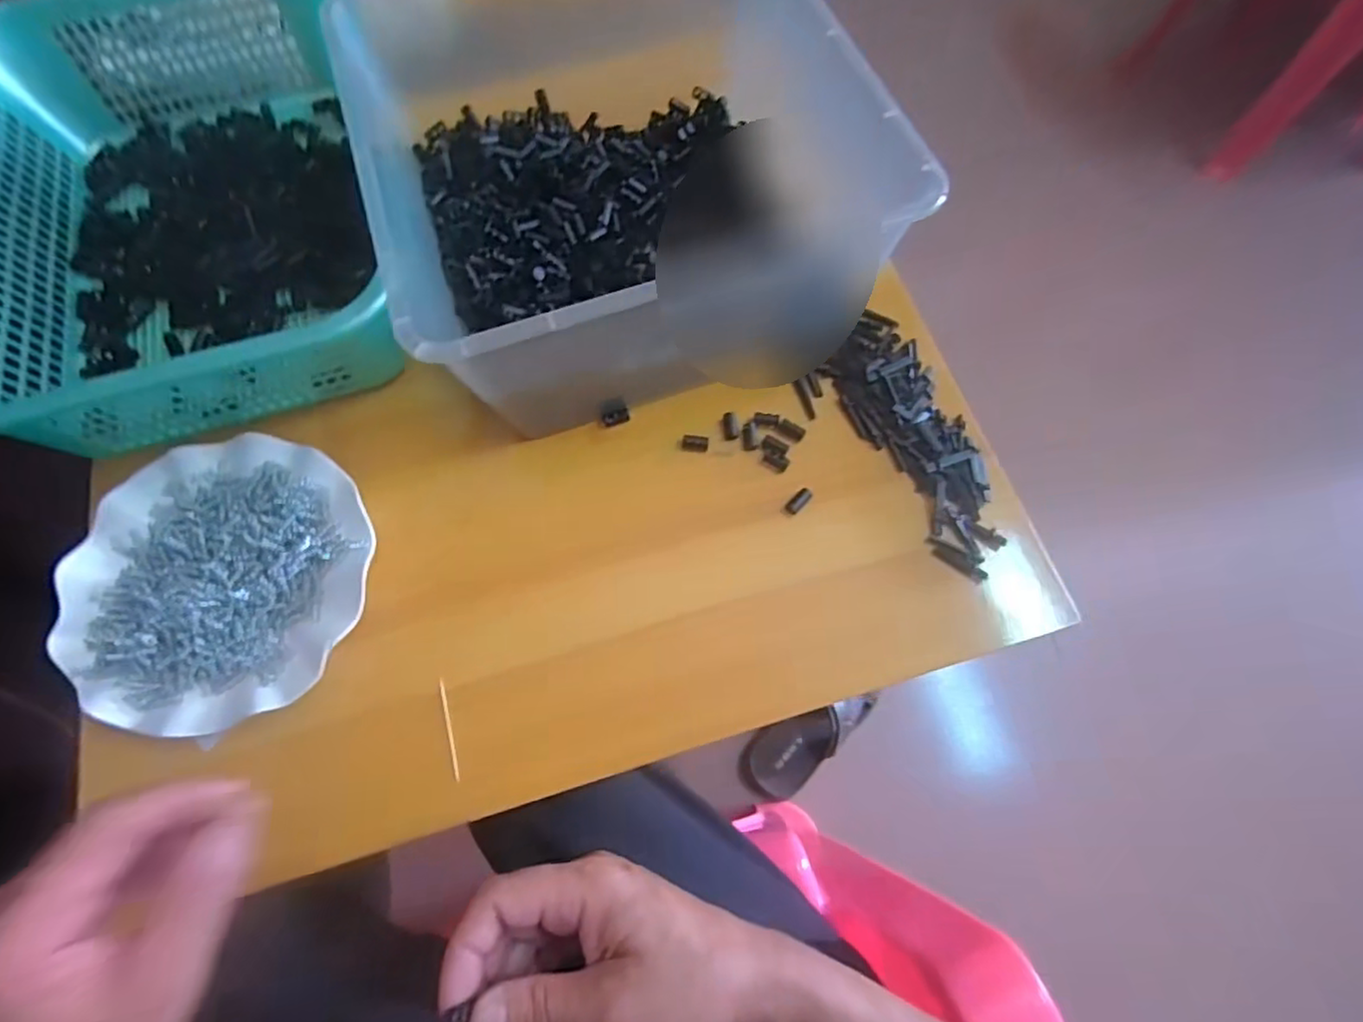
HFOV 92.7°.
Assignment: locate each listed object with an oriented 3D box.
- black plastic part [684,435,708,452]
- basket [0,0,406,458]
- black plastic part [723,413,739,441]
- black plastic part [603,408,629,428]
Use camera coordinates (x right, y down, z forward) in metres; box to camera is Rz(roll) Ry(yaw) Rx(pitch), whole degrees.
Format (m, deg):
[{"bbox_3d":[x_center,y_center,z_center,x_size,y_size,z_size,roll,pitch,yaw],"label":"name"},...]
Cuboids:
[{"bbox_3d":[0.010,-0.047,0.454,0.018,0.004,0.011,7,69,3],"label":"black plastic part"},{"bbox_3d":[-0.372,-0.234,0.469,0.270,0.081,0.383,-19,69,-7],"label":"basket"},{"bbox_3d":[0.034,-0.059,0.454,0.010,0.004,0.019,-1,68,0],"label":"black plastic part"},{"bbox_3d":[-0.046,-0.065,0.455,0.019,0.004,0.009,-14,69,-5],"label":"black plastic part"}]

